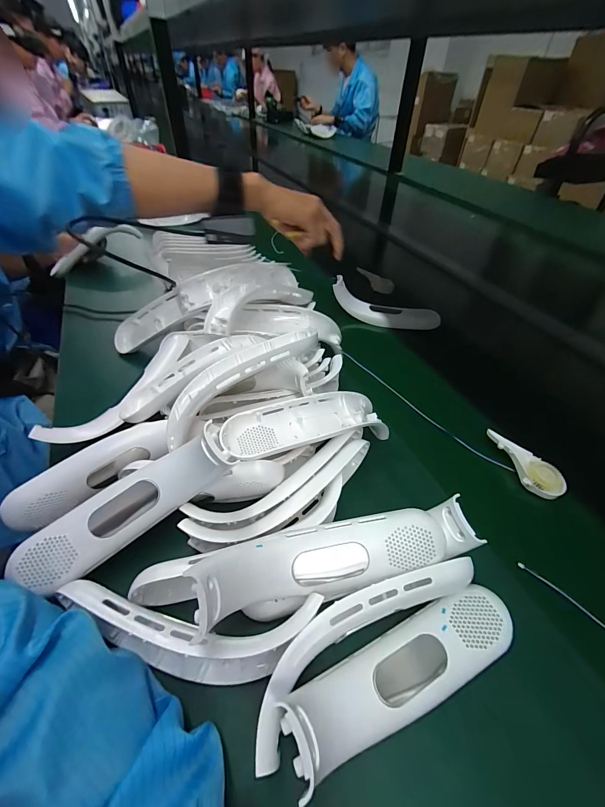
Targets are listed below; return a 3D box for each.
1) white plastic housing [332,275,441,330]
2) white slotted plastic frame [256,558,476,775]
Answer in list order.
[{"bbox_3d":[0.148,-0.173,0.585,0.185,0.061,0.041,10,48,9],"label":"white plastic housing"},{"bbox_3d":[0.045,0.157,0.233,0.187,0.024,0.046,-26,53,-23],"label":"white slotted plastic frame"}]

